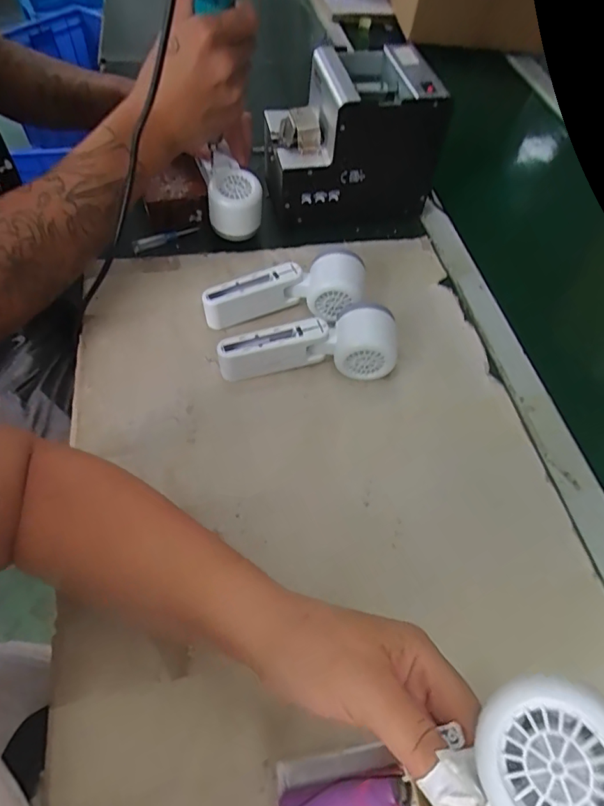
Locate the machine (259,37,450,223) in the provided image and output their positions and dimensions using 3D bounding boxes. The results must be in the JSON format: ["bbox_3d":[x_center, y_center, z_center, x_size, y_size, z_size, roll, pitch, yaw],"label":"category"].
[{"bbox_3d":[0.054,-0.304,0.561,0.175,0.147,0.129,-7,58,-9],"label":"machine"}]

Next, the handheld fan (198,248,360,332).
[{"bbox_3d":[-0.015,-0.110,0.485,0.166,0.051,0.051,-10,58,-11],"label":"handheld fan"}]

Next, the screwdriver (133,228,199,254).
[{"bbox_3d":[-0.157,-0.190,0.553,0.077,0.008,0.012,-28,63,-21],"label":"screwdriver"}]

